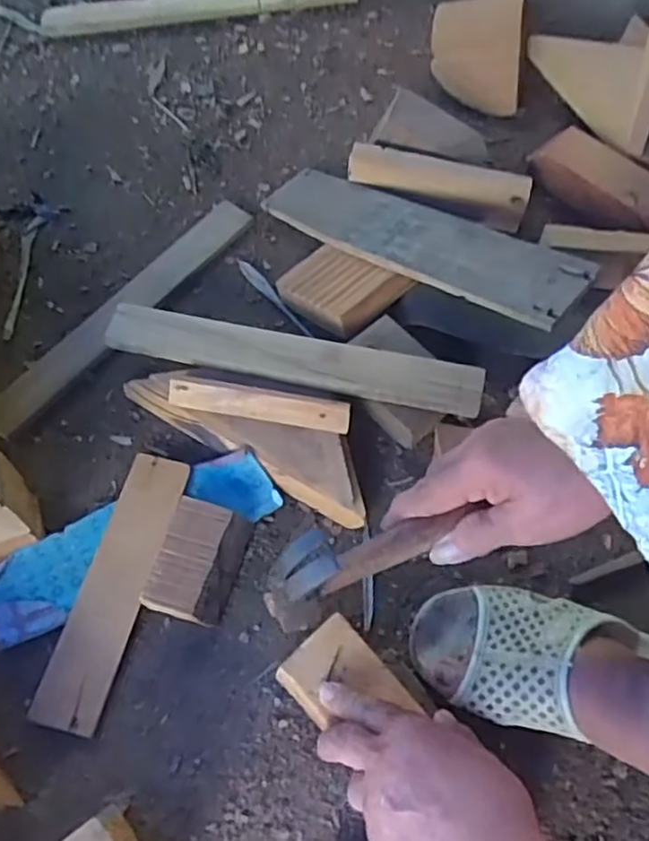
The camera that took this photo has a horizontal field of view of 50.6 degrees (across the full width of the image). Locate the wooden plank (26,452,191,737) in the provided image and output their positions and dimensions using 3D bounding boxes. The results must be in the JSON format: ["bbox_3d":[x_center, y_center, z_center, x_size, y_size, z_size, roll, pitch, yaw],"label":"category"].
[{"bbox_3d":[-0.154,0.119,0.510,0.045,0.010,0.204,20,63,-9],"label":"wooden plank"}]

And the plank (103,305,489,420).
[{"bbox_3d":[-0.029,-0.052,0.566,0.311,0.017,0.039,13,62,6],"label":"plank"}]

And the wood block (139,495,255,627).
[{"bbox_3d":[-0.094,0.105,0.514,0.055,0.031,0.085,13,61,10],"label":"wood block"}]

